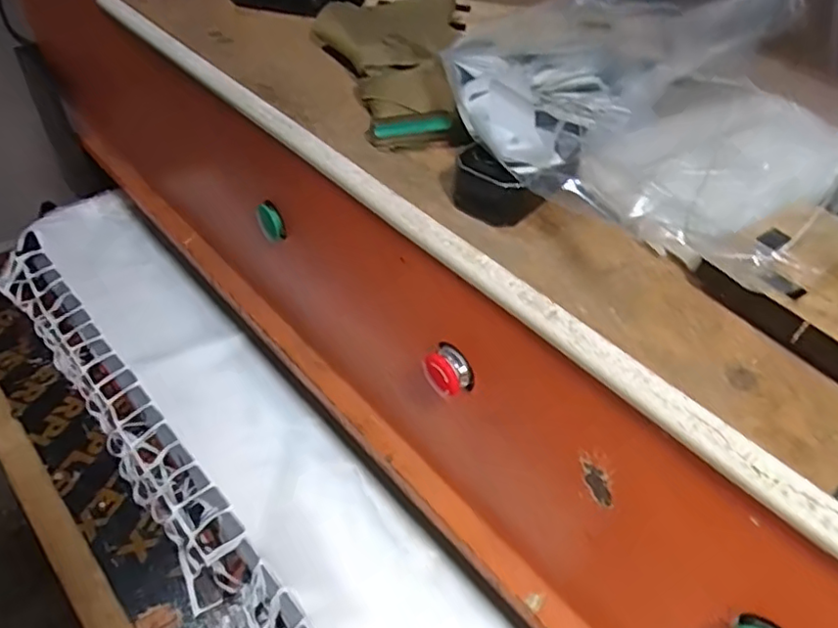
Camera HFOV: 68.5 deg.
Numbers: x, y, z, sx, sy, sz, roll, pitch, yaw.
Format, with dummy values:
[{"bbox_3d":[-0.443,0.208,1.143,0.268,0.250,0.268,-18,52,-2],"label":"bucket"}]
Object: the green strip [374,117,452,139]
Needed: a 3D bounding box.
[{"bbox_3d":[-0.004,-0.154,0.509,0.063,0.012,0.007,-6,43,-12],"label":"green strip"}]

